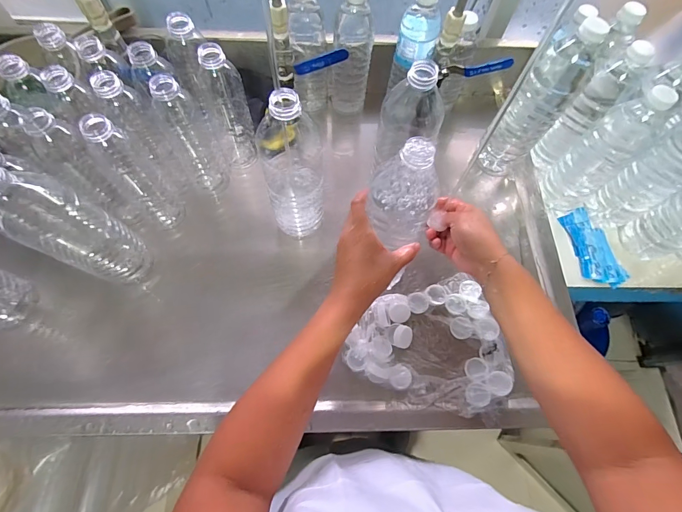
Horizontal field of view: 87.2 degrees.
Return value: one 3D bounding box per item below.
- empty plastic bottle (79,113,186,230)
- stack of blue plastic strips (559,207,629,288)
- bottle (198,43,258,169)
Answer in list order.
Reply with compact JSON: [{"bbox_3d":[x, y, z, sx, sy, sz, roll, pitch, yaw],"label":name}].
[{"bbox_3d":[-0.281,-0.109,0.499,0.056,0.220,0.058,-39,74,-17],"label":"empty plastic bottle"},{"bbox_3d":[0.441,-0.017,0.631,0.070,0.013,0.146,-13,68,-8],"label":"stack of blue plastic strips"},{"bbox_3d":[-0.169,-0.221,0.541,0.053,0.203,0.063,-20,69,-11],"label":"bottle"}]

